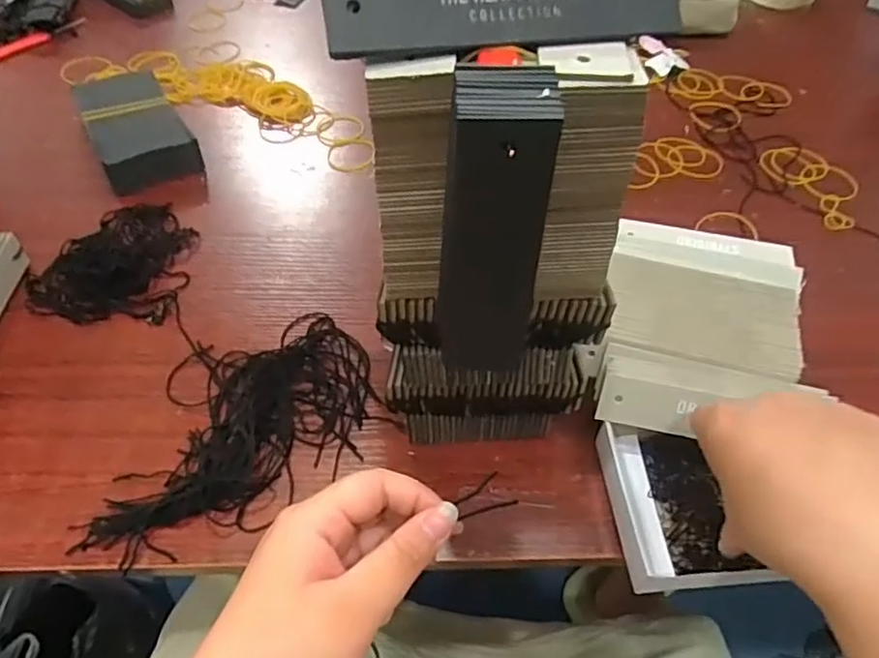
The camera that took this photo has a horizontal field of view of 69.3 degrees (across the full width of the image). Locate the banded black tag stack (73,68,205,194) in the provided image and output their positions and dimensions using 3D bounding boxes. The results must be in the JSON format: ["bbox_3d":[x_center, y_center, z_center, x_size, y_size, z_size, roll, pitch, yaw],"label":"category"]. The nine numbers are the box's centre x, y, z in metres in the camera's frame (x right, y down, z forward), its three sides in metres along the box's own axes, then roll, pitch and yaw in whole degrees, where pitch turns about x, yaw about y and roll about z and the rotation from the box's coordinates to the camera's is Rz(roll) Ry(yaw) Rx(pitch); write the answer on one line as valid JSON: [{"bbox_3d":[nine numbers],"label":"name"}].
[{"bbox_3d":[-0.271,-0.181,0.570,0.075,0.038,0.143,-24,56,-19],"label":"banded black tag stack"}]

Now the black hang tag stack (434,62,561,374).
[{"bbox_3d":[0.022,-0.035,0.247,0.037,0.136,0.033,9,52,6],"label":"black hang tag stack"}]

